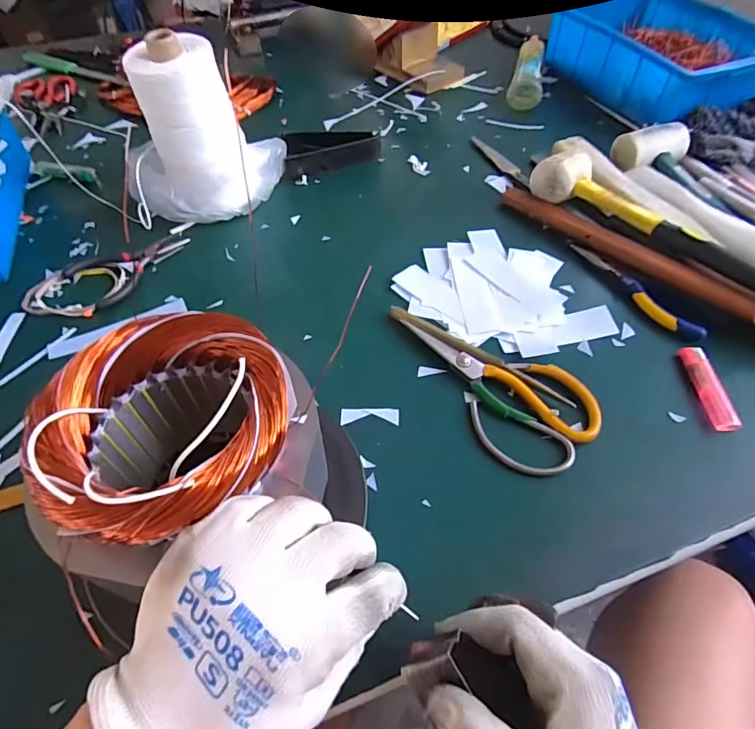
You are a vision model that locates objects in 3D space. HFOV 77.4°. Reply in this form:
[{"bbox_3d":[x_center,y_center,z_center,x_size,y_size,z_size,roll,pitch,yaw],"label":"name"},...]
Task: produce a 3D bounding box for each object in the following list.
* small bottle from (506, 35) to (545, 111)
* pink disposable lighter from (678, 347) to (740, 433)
[{"bbox_3d":[0.229,-0.451,0.724,0.047,0.037,0.174,9,55,8],"label":"small bottle"},{"bbox_3d":[0.277,0.020,0.394,0.019,0.013,0.077,-3,55,0],"label":"pink disposable lighter"}]

